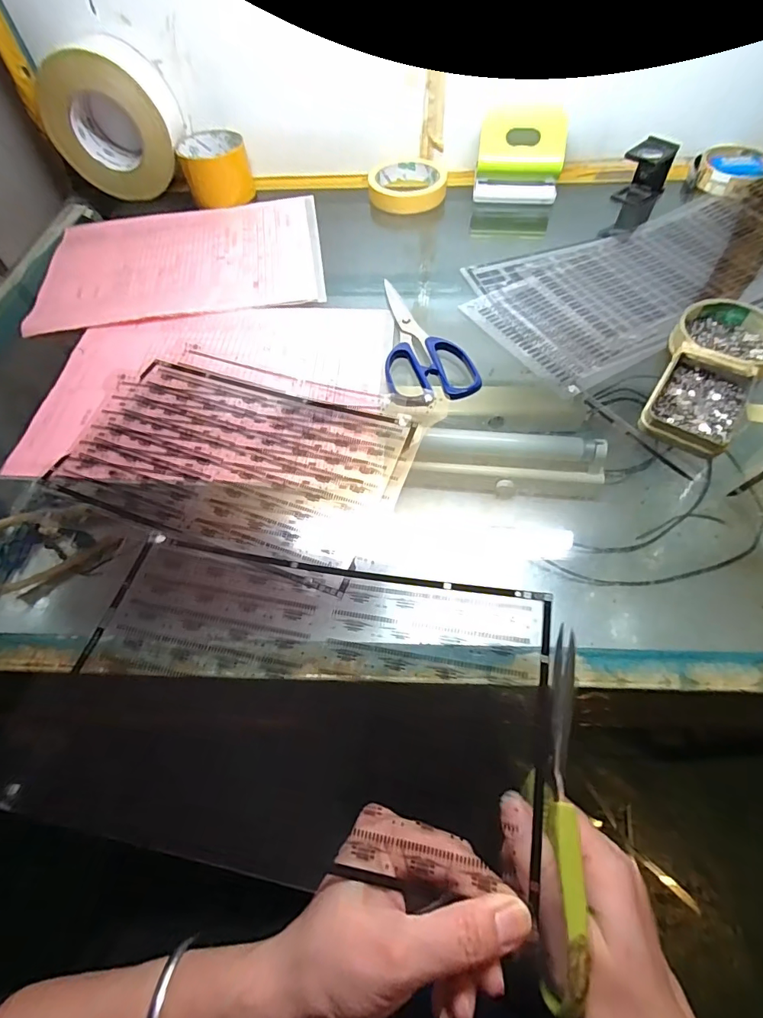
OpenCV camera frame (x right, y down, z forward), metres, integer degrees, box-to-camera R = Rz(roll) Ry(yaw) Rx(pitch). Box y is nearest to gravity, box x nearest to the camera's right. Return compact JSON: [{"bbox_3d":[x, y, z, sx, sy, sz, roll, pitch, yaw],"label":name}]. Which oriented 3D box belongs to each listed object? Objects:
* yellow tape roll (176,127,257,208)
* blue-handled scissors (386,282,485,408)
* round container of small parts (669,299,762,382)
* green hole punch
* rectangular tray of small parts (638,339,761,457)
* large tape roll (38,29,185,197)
[{"bbox_3d":[-0.204,-0.424,0.558,0.080,0.048,0.080,-15,59,-6],"label":"yellow tape roll"},{"bbox_3d":[0.029,-0.161,0.410,0.075,0.014,0.177,-14,59,-5],"label":"blue-handled scissors"},{"bbox_3d":[0.299,-0.145,0.387,0.077,0.024,0.081,-1,58,2],"label":"round container of small parts"},{"bbox_3d":[0.166,-0.431,0.540,0.098,0.077,0.087,6,59,7],"label":"green hole punch"},{"bbox_3d":[0.250,-0.086,0.355,0.063,0.023,0.096,30,65,20],"label":"rectangular tray of small parts"},{"bbox_3d":[-0.315,-0.454,0.532,0.141,0.131,0.068,1,59,4],"label":"large tape roll"}]

